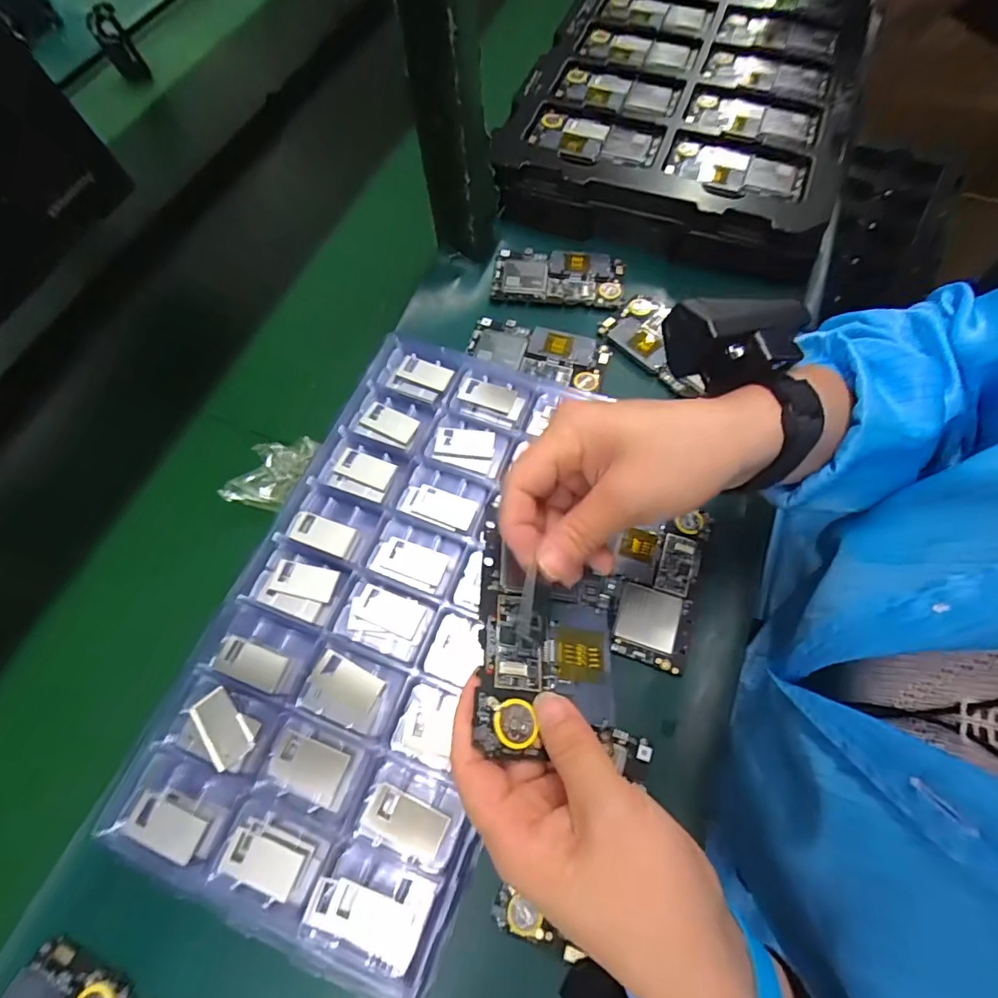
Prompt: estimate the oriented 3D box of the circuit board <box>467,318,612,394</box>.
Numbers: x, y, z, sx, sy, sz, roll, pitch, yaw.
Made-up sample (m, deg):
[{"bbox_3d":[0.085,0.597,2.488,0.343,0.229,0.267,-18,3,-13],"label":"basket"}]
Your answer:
[{"bbox_3d":[0.035,-0.133,0.458,0.120,0.012,0.052,13,66,10],"label":"circuit board"}]

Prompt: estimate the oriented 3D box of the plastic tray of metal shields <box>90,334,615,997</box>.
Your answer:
[{"bbox_3d":[-0.071,0.060,0.343,0.198,0.024,0.385,20,66,10],"label":"plastic tray of metal shields"}]

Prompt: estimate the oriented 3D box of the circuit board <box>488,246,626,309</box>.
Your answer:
[{"bbox_3d":[0.057,-0.217,0.492,0.123,0.013,0.065,5,64,3],"label":"circuit board"}]

